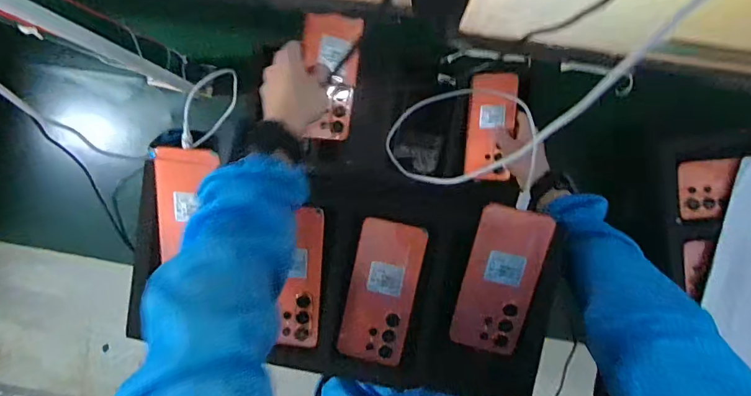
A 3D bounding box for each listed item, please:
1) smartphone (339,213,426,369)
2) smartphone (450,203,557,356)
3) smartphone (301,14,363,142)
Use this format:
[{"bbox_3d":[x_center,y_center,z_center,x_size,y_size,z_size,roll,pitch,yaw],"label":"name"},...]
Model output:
[{"bbox_3d":[0.008,0.111,0.507,0.078,0.011,0.166,12,95,4],"label":"smartphone"},{"bbox_3d":[0.138,0.094,0.478,0.075,0.004,0.168,14,105,8],"label":"smartphone"},{"bbox_3d":[-0.052,-0.143,0.521,0.077,0.011,0.143,-9,111,-38],"label":"smartphone"}]

